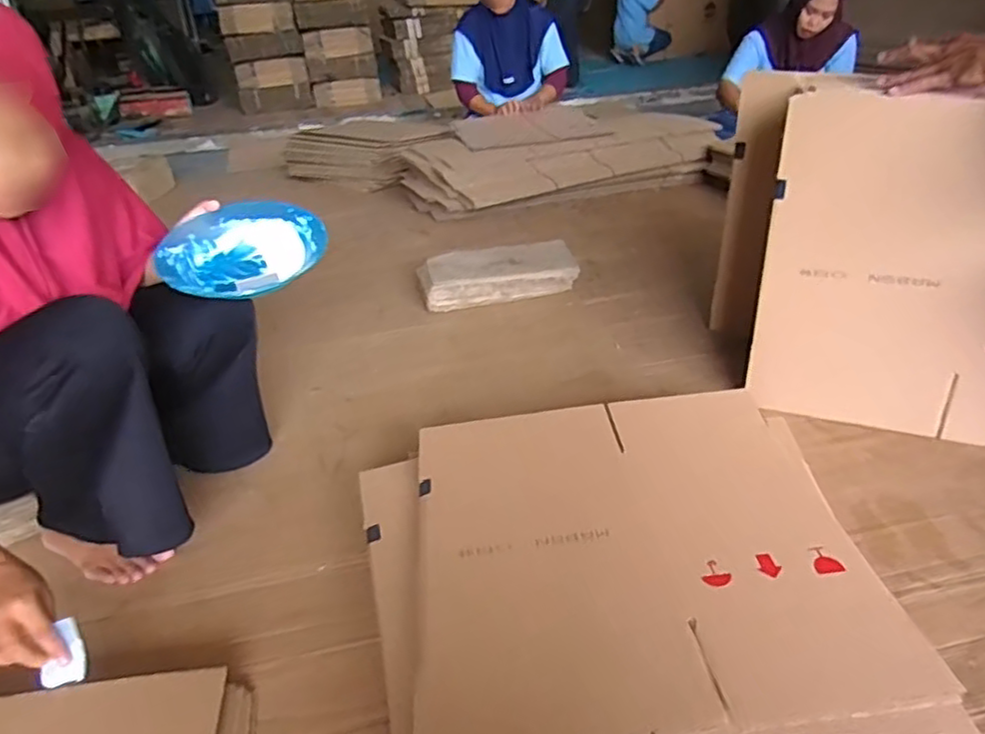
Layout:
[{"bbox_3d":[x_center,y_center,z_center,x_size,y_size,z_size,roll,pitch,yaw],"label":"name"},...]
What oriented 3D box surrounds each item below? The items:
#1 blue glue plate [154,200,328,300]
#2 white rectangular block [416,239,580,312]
[{"bbox_3d":[-0.329,-0.149,0.887,0.208,0.041,0.192,-1,48,1],"label":"blue glue plate"},{"bbox_3d":[0.008,-0.230,1.618,0.389,0.081,0.189,-6,31,-5],"label":"white rectangular block"}]

